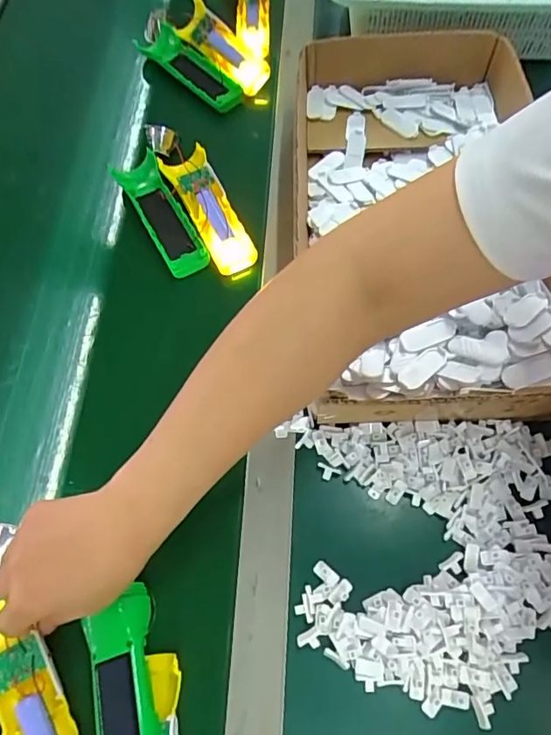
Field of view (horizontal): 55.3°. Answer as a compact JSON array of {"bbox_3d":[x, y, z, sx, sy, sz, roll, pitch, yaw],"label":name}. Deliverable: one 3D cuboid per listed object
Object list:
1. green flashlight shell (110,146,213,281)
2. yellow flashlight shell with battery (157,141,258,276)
[{"bbox_3d":[-0.121,-0.162,0.558,0.046,0.032,0.151,-26,65,-12],"label":"green flashlight shell"},{"bbox_3d":[-0.072,-0.170,0.554,0.051,0.035,0.151,-26,65,-12],"label":"yellow flashlight shell with battery"}]

